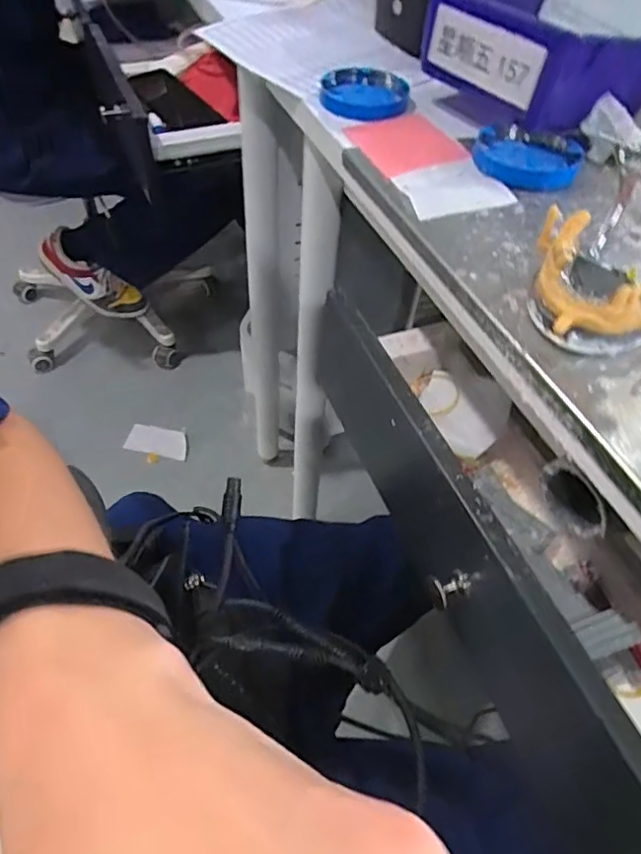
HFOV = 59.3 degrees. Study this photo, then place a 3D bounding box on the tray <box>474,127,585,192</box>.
[{"bbox_3d":[0.156,-0.198,0.421,0.072,0.020,0.060,1,52,-4],"label":"tray"}]

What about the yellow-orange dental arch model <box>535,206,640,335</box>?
[{"bbox_3d":[0.163,-0.086,0.309,0.085,0.033,0.075,-3,52,-7],"label":"yellow-orange dental arch model"}]

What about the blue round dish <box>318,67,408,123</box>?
[{"bbox_3d":[0.039,-0.294,0.497,0.076,0.026,0.066,6,51,0],"label":"blue round dish"}]

